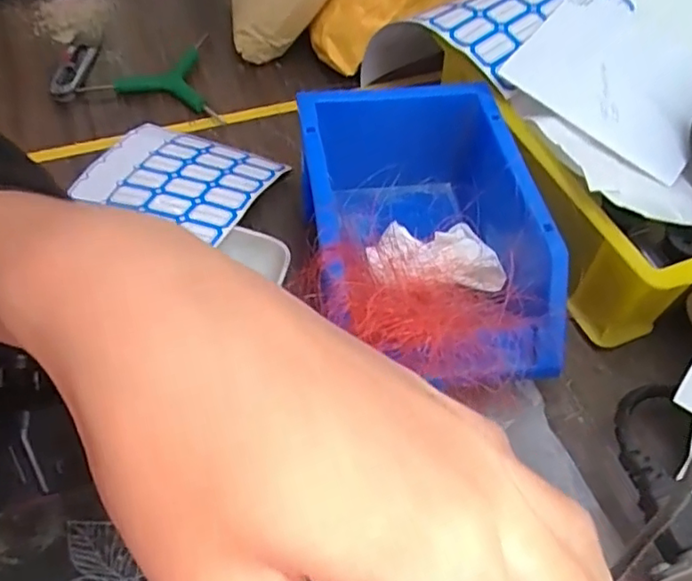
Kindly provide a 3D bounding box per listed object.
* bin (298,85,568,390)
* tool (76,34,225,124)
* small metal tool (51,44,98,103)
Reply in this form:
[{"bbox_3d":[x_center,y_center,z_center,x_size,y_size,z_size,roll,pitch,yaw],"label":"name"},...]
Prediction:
[{"bbox_3d":[0.038,-0.029,0.341,0.129,0.081,0.185,-5,55,-7],"label":"bin"},{"bbox_3d":[-0.142,-0.181,0.483,0.110,0.009,0.095,10,54,3],"label":"tool"},{"bbox_3d":[-0.221,-0.176,0.479,0.026,0.016,0.072,3,54,-2],"label":"small metal tool"}]

